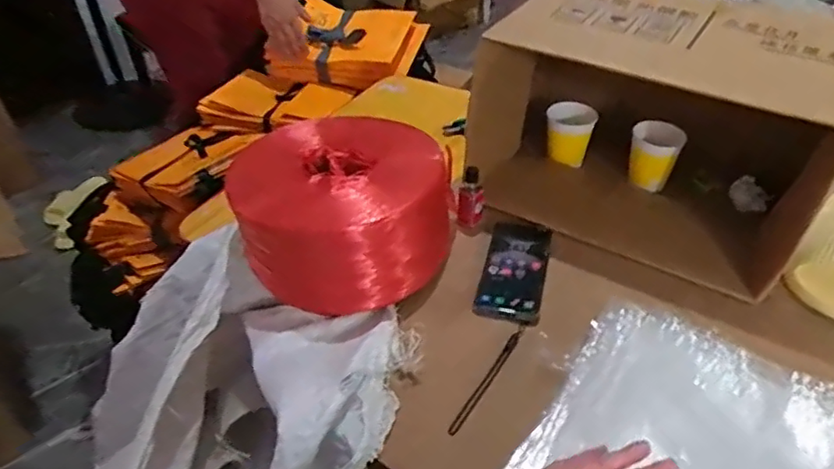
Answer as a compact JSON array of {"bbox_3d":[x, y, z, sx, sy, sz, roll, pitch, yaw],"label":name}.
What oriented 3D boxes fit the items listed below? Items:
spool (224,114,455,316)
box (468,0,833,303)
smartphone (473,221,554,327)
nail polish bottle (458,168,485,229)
[{"bbox_3d":[-0.093,-0.031,0.732,0.224,0.137,0.217,-1,39,1],"label":"spool"},{"bbox_3d":[0.312,-0.143,0.788,0.387,0.250,0.279,24,46,28],"label":"box"},{"bbox_3d":[0.123,0.034,0.754,0.072,0.010,0.187,9,41,13],"label":"smartphone"},{"bbox_3d":[0.072,-0.050,0.805,0.034,0.077,0.020,6,11,10],"label":"nail polish bottle"}]

